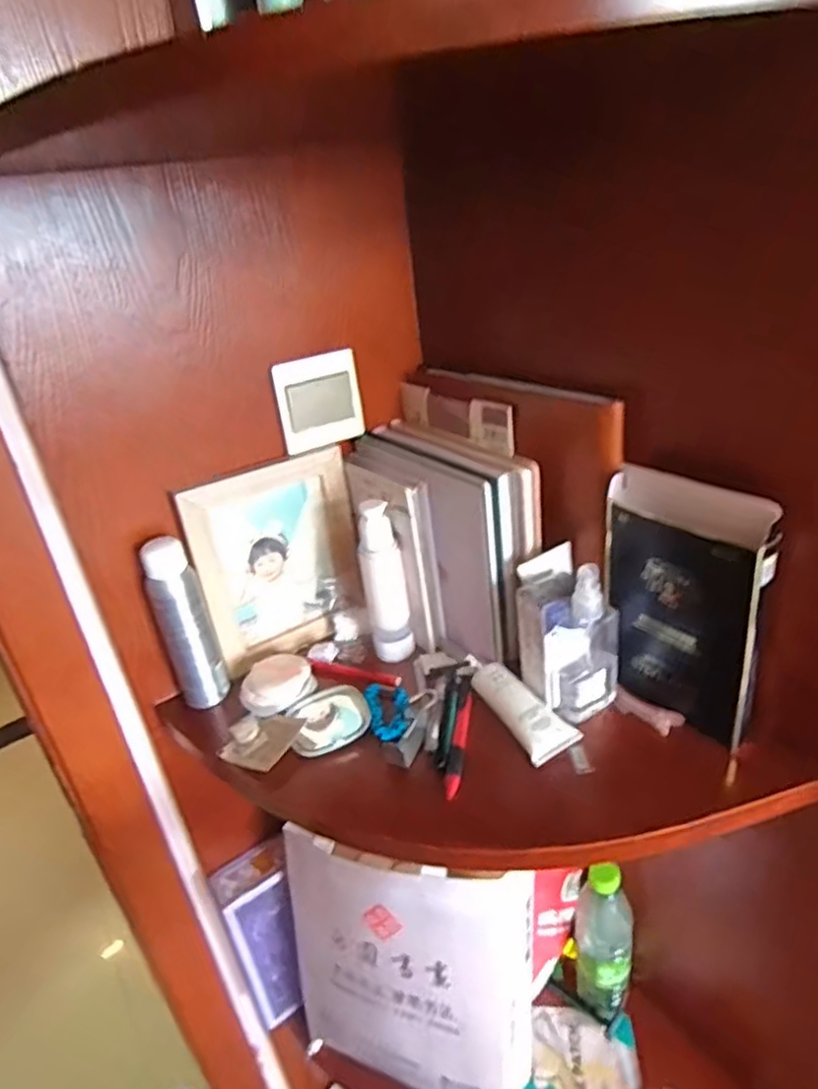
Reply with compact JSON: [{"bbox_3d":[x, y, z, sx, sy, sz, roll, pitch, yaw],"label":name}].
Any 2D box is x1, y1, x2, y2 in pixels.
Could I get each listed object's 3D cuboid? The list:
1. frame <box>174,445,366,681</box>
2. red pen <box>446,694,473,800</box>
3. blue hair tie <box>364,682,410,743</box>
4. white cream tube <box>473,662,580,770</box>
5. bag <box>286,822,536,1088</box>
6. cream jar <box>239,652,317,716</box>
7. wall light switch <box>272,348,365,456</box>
[{"bbox_3d":[-0.124,0.018,0.650,0.163,0.194,0.037,-26,33,-32],"label":"frame"},{"bbox_3d":[0.042,0.164,0.543,0.012,0.010,0.114,0,28,13],"label":"red pen"},{"bbox_3d":[-0.018,0.145,0.583,0.037,0.014,0.070,-11,27,-8],"label":"blue hair tie"},{"bbox_3d":[0.095,0.137,0.555,0.042,0.026,0.104,-18,29,-21],"label":"white cream tube"},{"bbox_3d":[-0.005,0.456,0.705,0.264,0.300,0.080,5,14,20],"label":"bag"},{"bbox_3d":[-0.127,0.130,0.626,0.068,0.028,0.062,-6,27,3],"label":"cream jar"},{"bbox_3d":[-0.084,-0.139,0.636,0.085,0.085,0.018,-24,31,-29],"label":"wall light switch"}]

